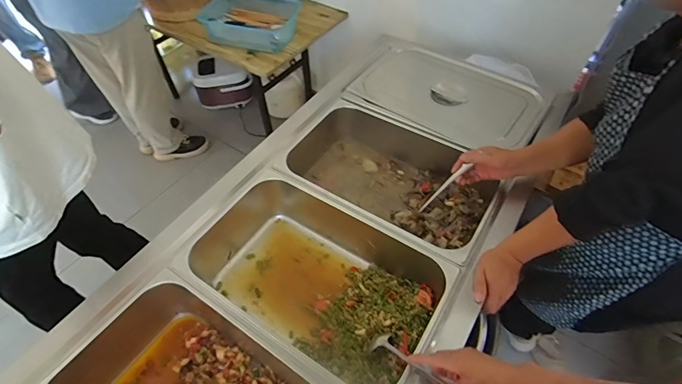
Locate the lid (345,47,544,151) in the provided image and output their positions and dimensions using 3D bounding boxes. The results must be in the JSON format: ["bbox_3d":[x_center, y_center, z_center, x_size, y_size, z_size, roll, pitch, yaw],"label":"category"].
[{"bbox_3d":[0.300,-0.285,1.118,0.522,0.049,0.301,33,73,19],"label":"lid"}]

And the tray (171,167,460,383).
[{"bbox_3d":[-0.075,0.184,0.842,0.555,0.150,0.323,27,56,21],"label":"tray"}]

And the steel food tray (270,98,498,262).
[{"bbox_3d":[0.120,-0.031,1.011,0.545,0.142,0.334,26,56,21],"label":"steel food tray"}]

